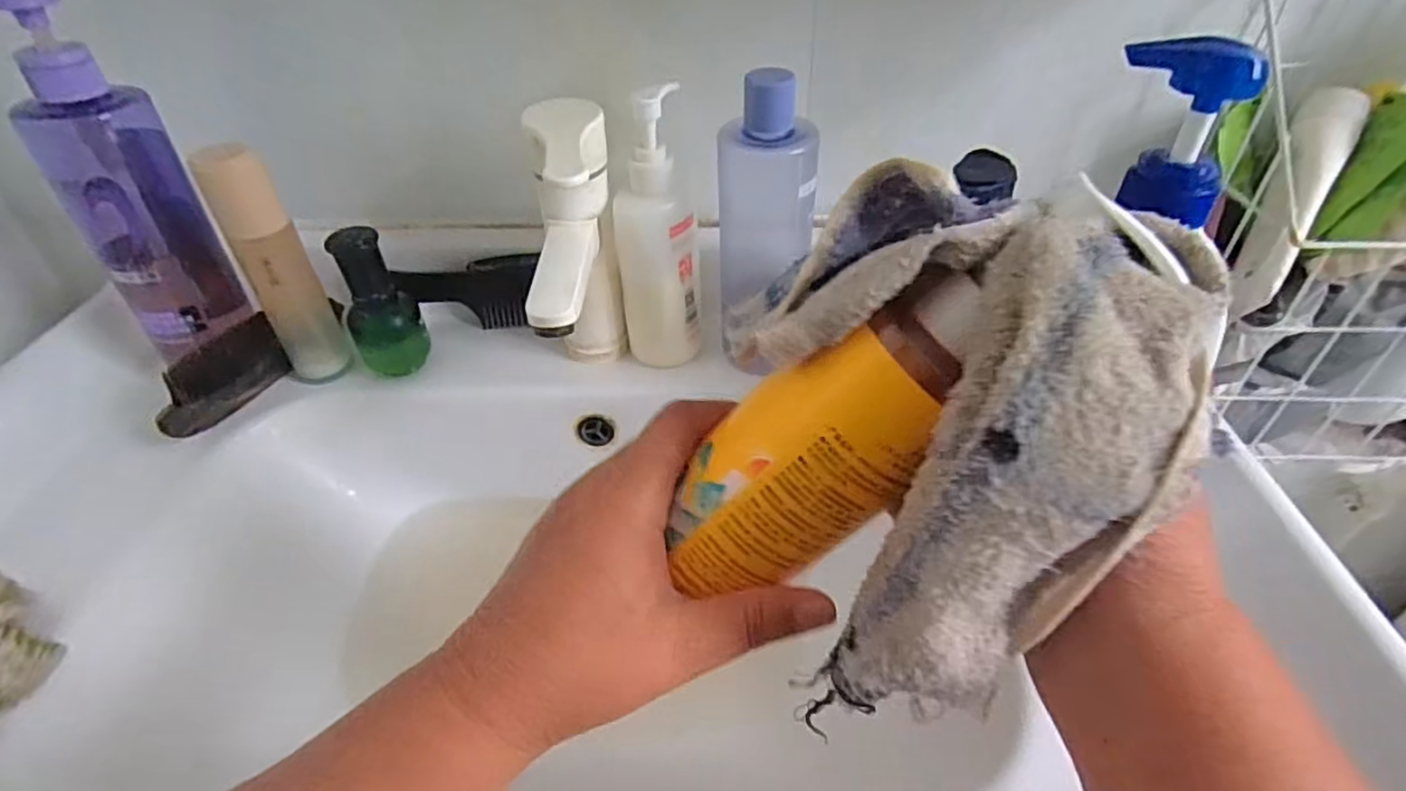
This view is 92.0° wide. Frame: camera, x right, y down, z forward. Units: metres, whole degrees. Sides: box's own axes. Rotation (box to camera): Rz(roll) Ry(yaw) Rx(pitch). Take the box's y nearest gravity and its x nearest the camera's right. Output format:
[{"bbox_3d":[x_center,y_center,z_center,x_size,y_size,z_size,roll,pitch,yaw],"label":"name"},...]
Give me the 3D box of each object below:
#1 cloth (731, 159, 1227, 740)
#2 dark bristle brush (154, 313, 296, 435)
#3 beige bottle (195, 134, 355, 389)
[{"bbox_3d":[0.081,0.011,0.207,0.115,0.124,0.108,-8,41,-8],"label":"cloth"},{"bbox_3d":[-0.332,-0.010,0.474,0.016,0.054,0.101,7,41,9],"label":"dark bristle brush"},{"bbox_3d":[-0.288,-0.083,0.465,0.039,0.165,0.033,-20,44,-21],"label":"beige bottle"}]

